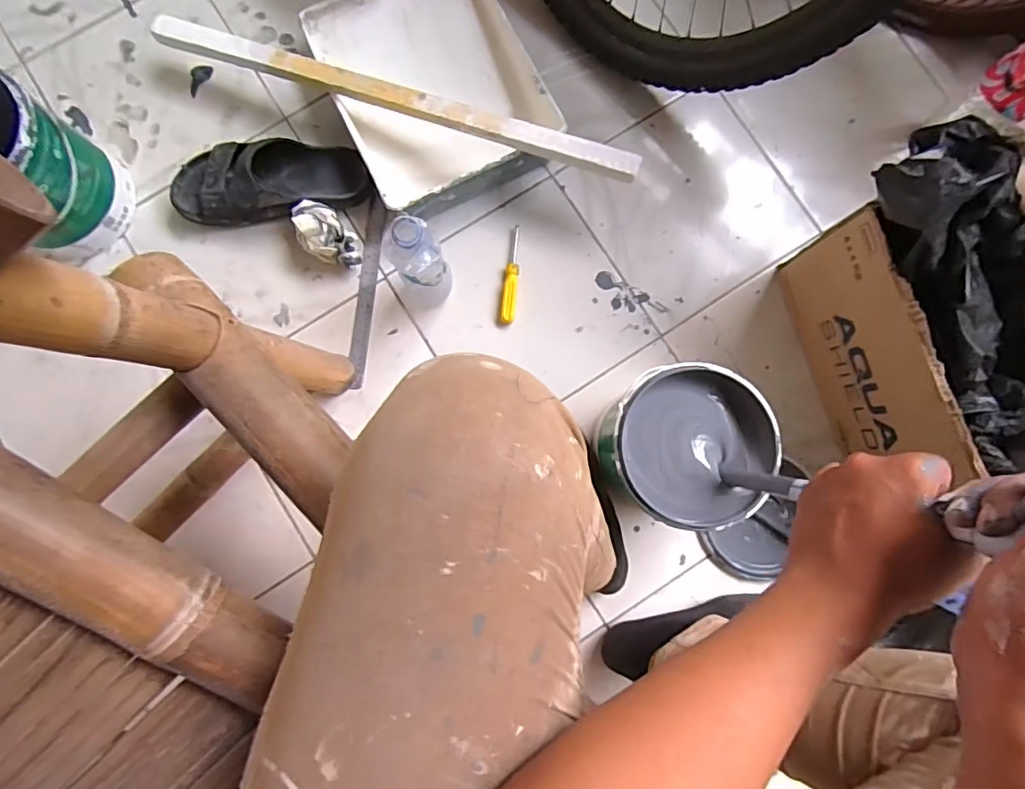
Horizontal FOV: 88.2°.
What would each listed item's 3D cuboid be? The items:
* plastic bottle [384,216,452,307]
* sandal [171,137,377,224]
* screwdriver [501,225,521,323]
[{"bbox_3d":[-0.121,-0.166,0.696,0.069,0.221,0.057,-32,86,-4],"label":"plastic bottle"},{"bbox_3d":[-0.356,-0.320,0.777,0.285,0.079,0.109,-9,84,-2],"label":"sandal"},{"bbox_3d":[0.000,-0.183,0.797,0.021,0.025,0.154,6,84,0],"label":"screwdriver"}]

